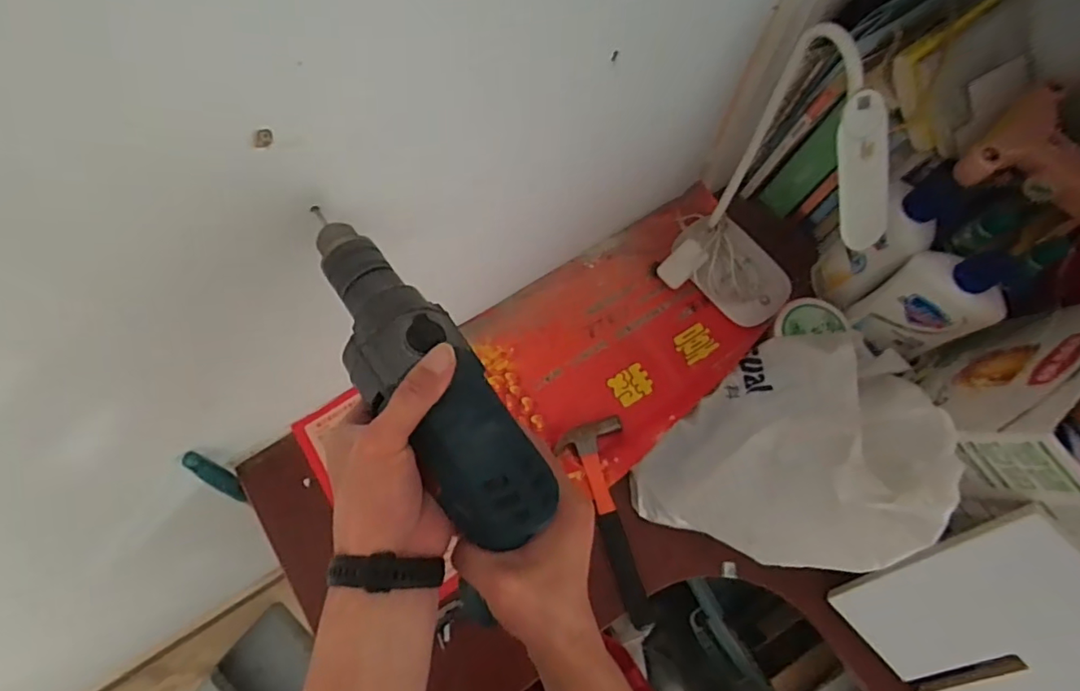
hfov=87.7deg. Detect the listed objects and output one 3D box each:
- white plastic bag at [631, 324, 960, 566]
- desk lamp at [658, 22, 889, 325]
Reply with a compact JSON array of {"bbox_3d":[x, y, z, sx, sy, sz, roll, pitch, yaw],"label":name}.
[{"bbox_3d":[0.270,0.085,0.574,0.212,0.201,0.300,36,75,11],"label":"white plastic bag"},{"bbox_3d":[0.269,-0.154,0.630,0.176,0.314,0.146,31,74,10],"label":"desk lamp"}]

